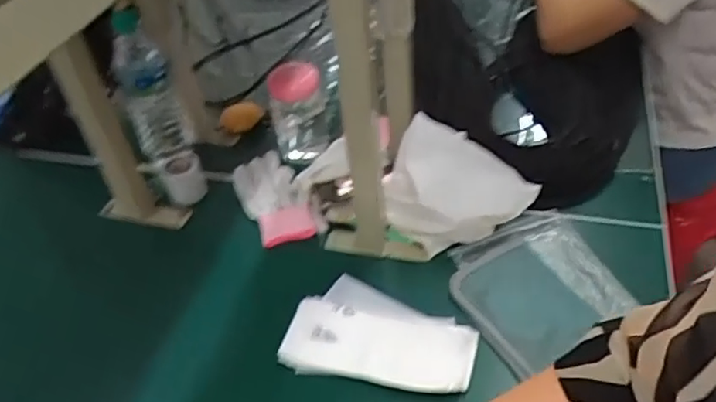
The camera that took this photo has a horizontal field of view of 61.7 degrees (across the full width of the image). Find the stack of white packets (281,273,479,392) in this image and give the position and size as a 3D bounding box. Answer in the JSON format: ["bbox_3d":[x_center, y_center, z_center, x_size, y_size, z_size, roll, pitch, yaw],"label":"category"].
[{"bbox_3d":[0.026,0.139,0.632,0.191,0.018,0.107,6,44,14],"label":"stack of white packets"}]

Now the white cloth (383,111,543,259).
[{"bbox_3d":[0.106,-0.006,0.699,0.159,0.024,0.131,34,95,4],"label":"white cloth"}]

